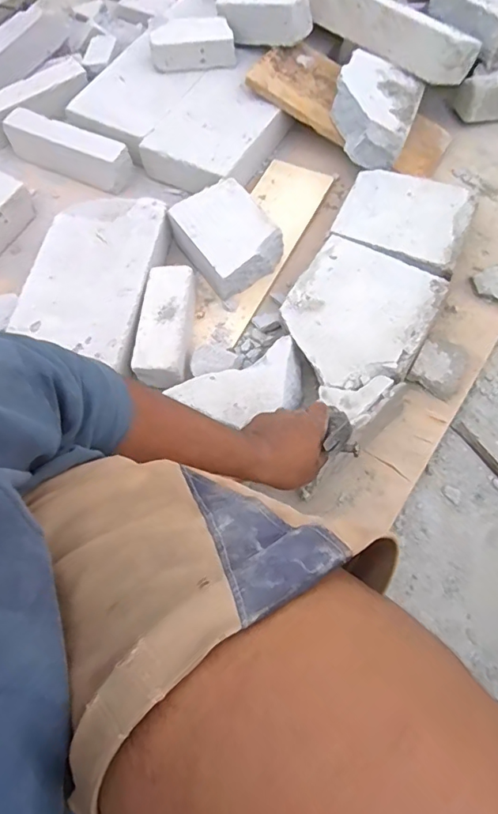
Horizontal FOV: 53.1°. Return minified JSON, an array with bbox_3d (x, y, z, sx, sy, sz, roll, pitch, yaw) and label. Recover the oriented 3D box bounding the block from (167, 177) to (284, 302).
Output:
[{"bbox_3d":[-0.042,-0.301,0.880,0.154,0.060,0.185,-32,68,-12],"label":"block"}]

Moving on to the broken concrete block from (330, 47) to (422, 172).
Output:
[{"bbox_3d":[0.238,-0.567,0.942,0.154,0.071,0.216,19,67,11],"label":"broken concrete block"}]

